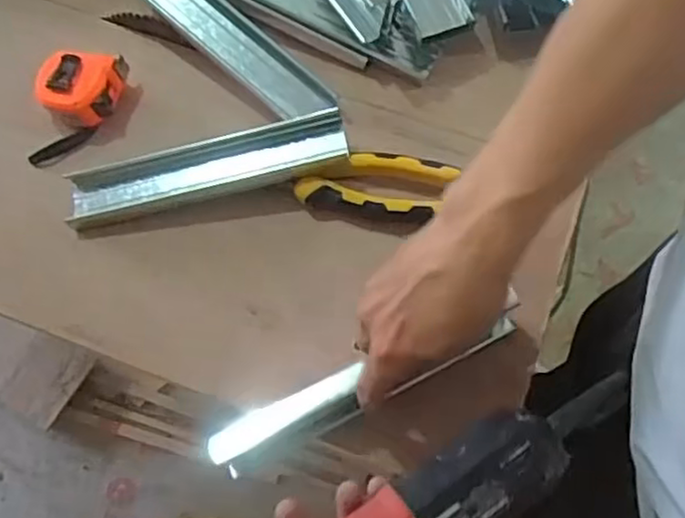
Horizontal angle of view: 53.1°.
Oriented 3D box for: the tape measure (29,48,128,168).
[{"bbox_3d":[-0.238,-0.134,0.597,0.064,0.041,0.109,18,71,10],"label":"tape measure"}]

